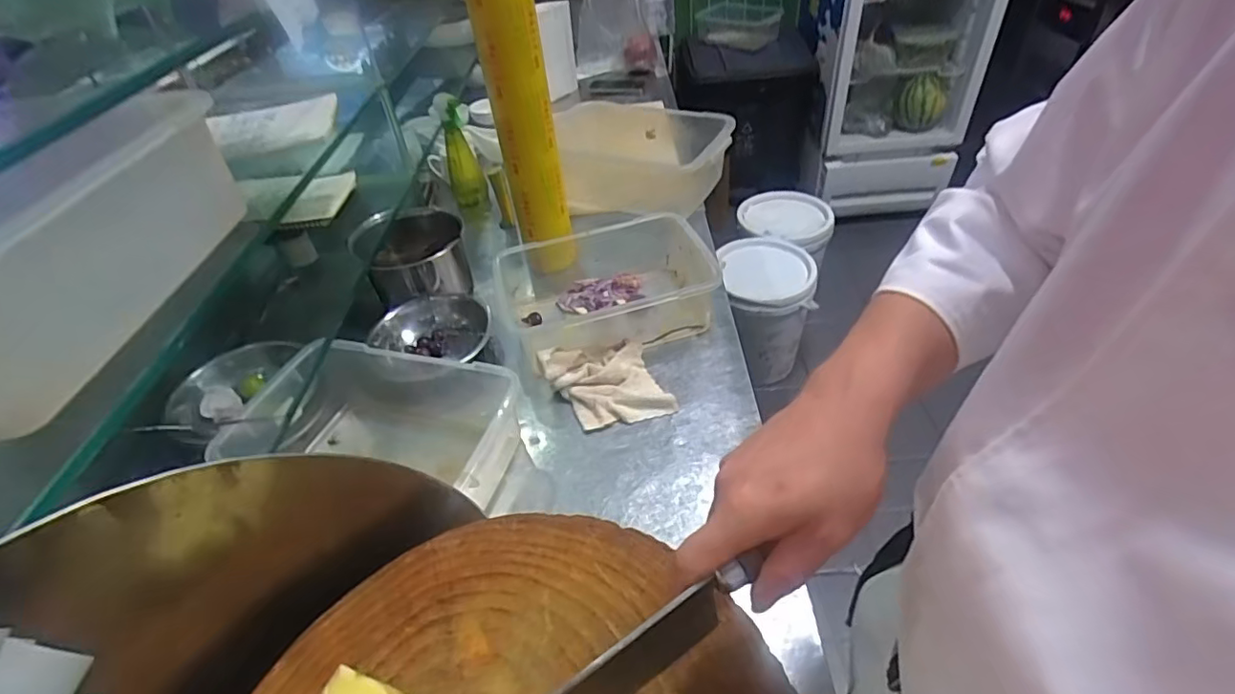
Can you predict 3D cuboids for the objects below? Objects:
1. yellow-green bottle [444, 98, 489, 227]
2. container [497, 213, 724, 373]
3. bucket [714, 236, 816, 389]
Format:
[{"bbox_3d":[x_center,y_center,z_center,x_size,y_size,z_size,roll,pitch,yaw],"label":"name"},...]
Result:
[{"bbox_3d":[-0.315,-0.373,1.164,0.071,0.240,0.072,-18,44,-11],"label":"yellow-green bottle"},{"bbox_3d":[-0.022,-0.093,0.870,0.311,0.102,0.227,-12,43,-5],"label":"container"},{"bbox_3d":[0.455,-0.096,1.761,0.265,0.357,0.311,-4,43,3],"label":"bucket"}]

